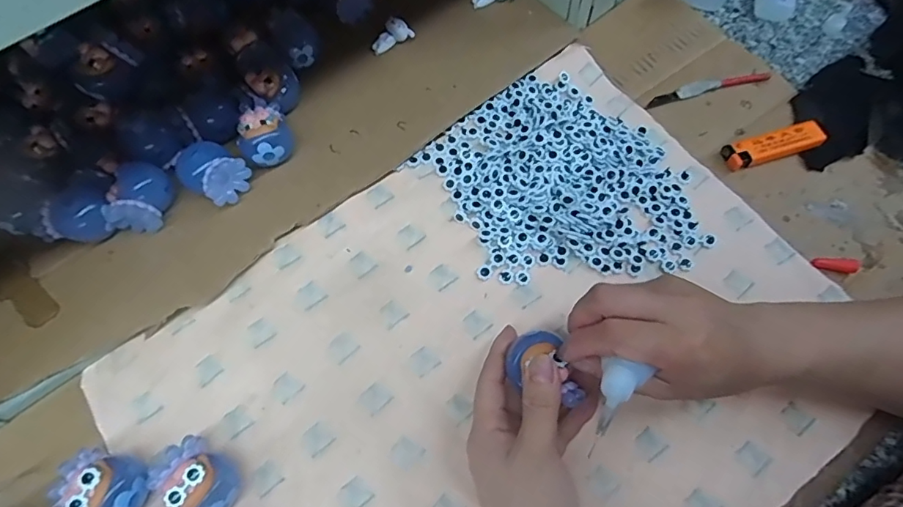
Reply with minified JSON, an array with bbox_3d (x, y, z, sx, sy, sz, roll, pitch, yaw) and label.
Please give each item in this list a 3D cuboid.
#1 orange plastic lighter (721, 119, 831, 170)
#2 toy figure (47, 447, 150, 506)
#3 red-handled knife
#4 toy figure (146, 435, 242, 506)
[{"bbox_3d":[0.270,-0.091,0.419,0.078,0.019,0.024,-13,65,-4],"label":"orange plastic lighter"},{"bbox_3d":[-0.215,0.147,0.312,0.053,0.037,0.038,19,68,10],"label":"toy figure"},{"bbox_3d":[0.235,-0.151,0.452,0.117,0.010,0.011,-13,70,-3],"label":"red-handled knife"},{"bbox_3d":[-0.157,0.141,0.309,0.051,0.034,0.037,35,75,13],"label":"toy figure"}]

